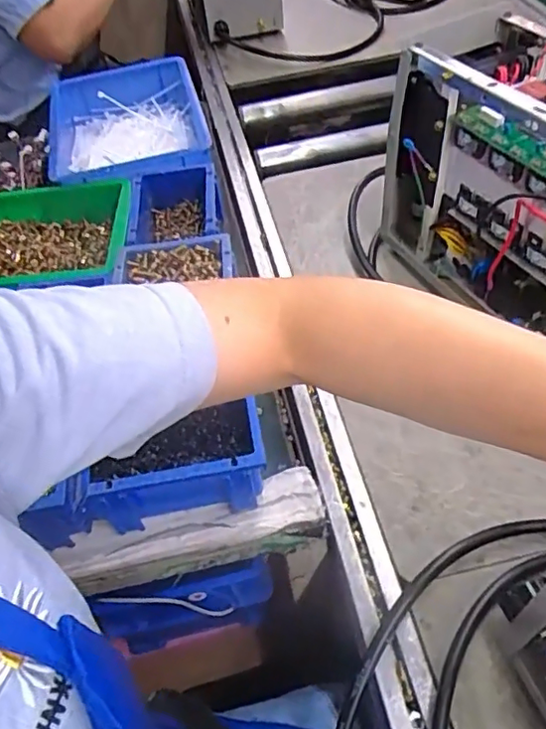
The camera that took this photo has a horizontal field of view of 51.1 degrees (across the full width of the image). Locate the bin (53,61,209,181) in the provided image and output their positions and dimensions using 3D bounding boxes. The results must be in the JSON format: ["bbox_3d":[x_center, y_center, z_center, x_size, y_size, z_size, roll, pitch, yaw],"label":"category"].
[{"bbox_3d":[-0.217,-0.341,0.850,0.229,0.091,0.338,-15,51,-6],"label":"bin"}]

